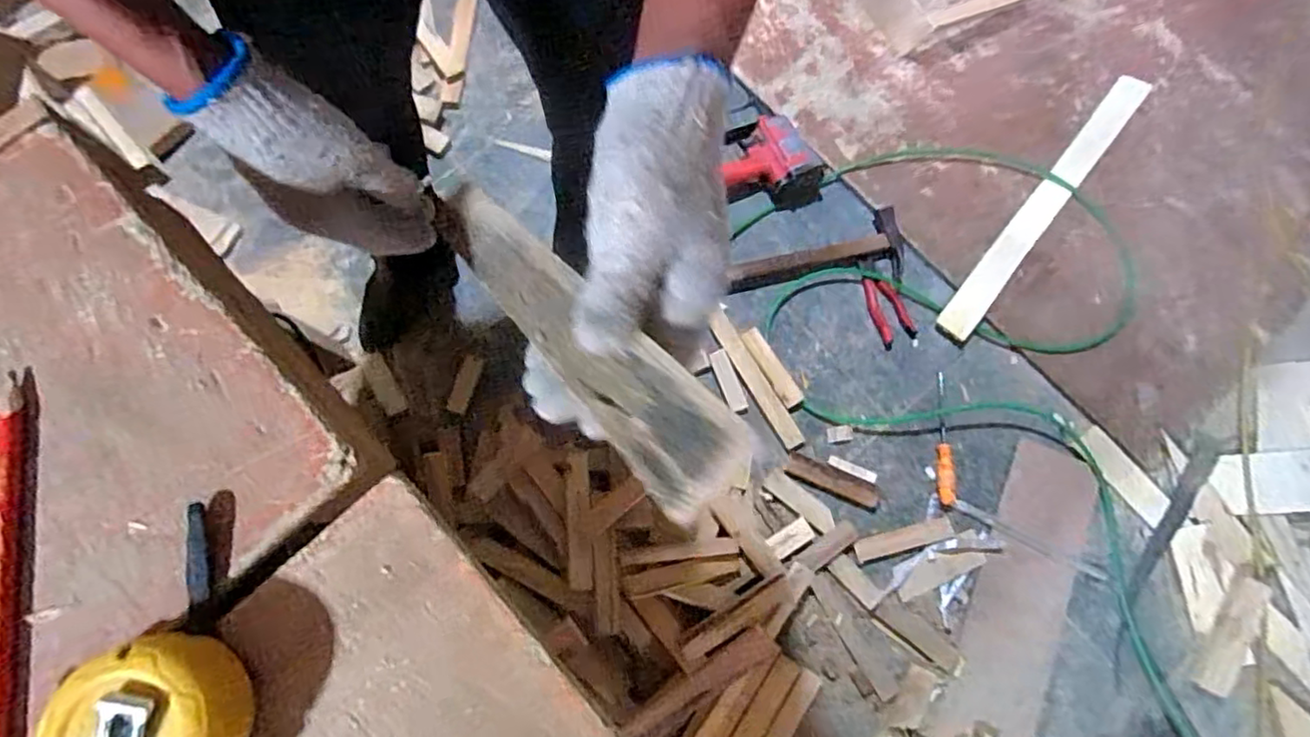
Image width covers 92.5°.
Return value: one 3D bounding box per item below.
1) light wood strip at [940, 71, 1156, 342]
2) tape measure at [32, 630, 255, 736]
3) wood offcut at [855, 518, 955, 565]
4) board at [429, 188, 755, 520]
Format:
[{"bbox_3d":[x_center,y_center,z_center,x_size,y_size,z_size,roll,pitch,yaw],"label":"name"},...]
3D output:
[{"bbox_3d":[0.762,-0.327,1.216,0.060,0.018,0.680,39,78,8],"label":"light wood strip"},{"bbox_3d":[-0.195,0.138,0.244,0.067,0.033,0.067,8,77,0],"label":"tape measure"},{"bbox_3d":[0.419,0.289,1.058,0.170,0.011,0.037,-14,77,-6],"label":"wood offcut"},{"bbox_3d":[-0.062,-0.038,0.334,0.044,0.013,0.329,-55,42,7],"label":"board"}]

